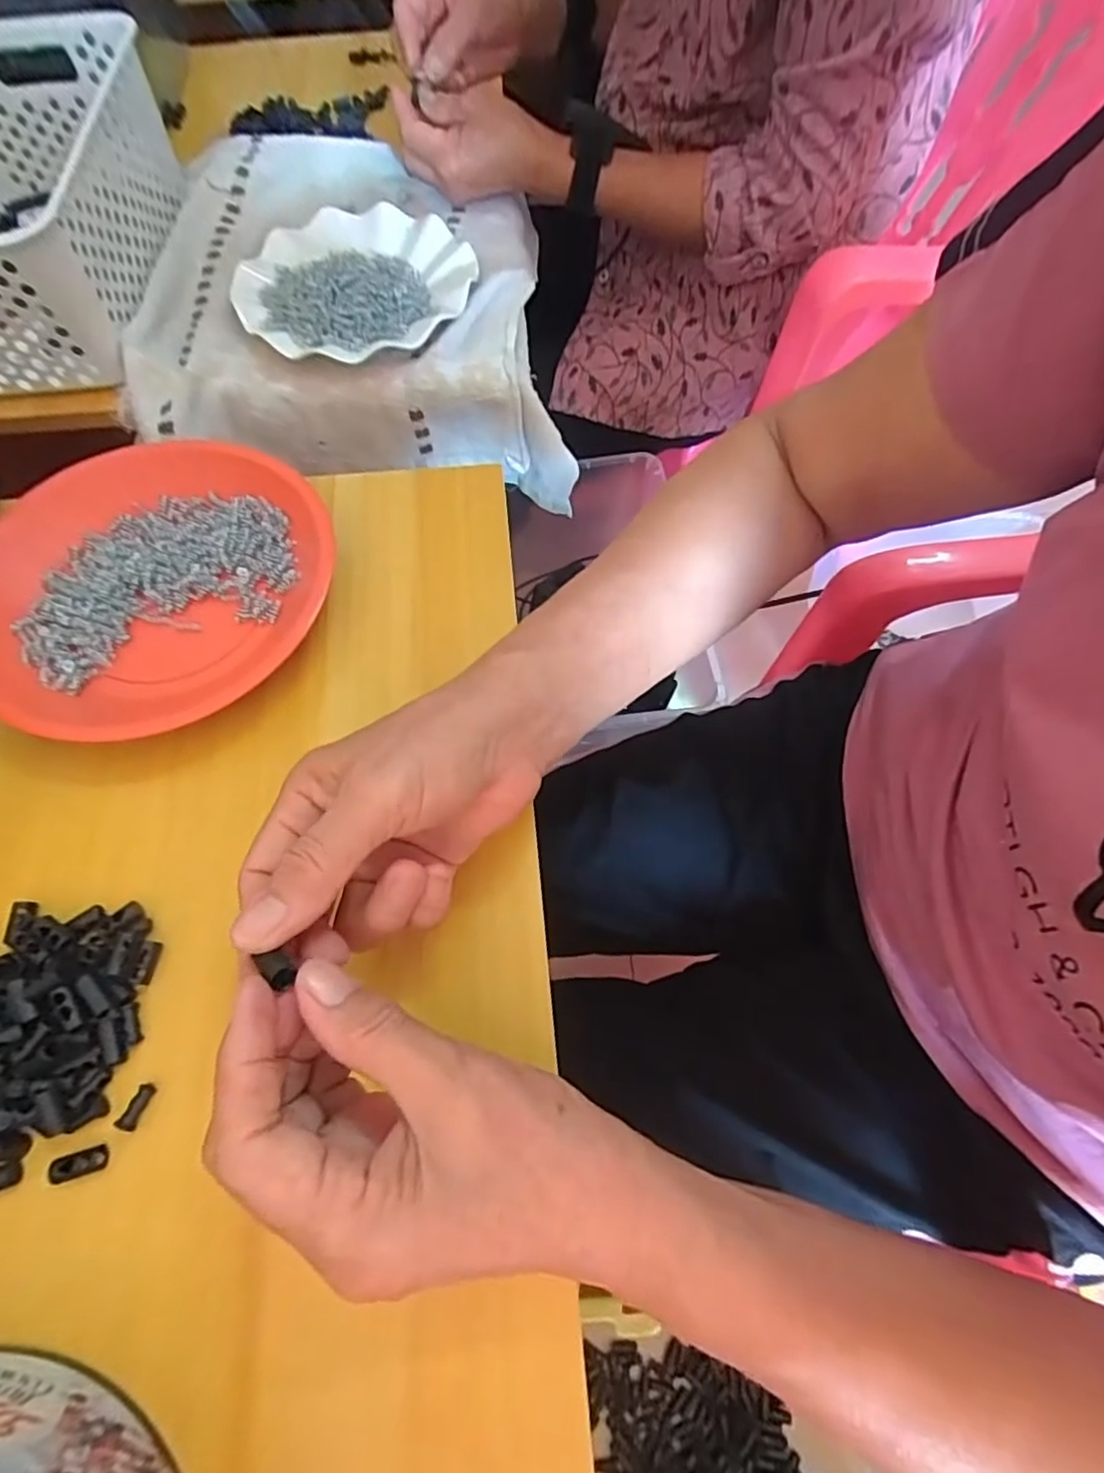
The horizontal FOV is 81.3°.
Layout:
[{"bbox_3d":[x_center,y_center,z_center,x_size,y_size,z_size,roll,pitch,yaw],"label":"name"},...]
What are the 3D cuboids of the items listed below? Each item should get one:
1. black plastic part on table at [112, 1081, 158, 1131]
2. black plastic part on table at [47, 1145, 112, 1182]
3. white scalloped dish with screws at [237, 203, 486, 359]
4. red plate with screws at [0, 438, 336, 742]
[{"bbox_3d":[-0.168,0.149,0.259,0.007,0.005,0.017,15,67,7],"label":"black plastic part on table"},{"bbox_3d":[-0.185,0.167,0.251,0.021,0.004,0.009,-9,65,-18],"label":"black plastic part on table"},{"bbox_3d":[-0.163,-0.376,0.521,0.182,0.030,0.198,0,66,1],"label":"white scalloped dish with screws"},{"bbox_3d":[-0.231,-0.091,0.364,0.178,0.029,0.194,0,66,1],"label":"red plate with screws"}]

